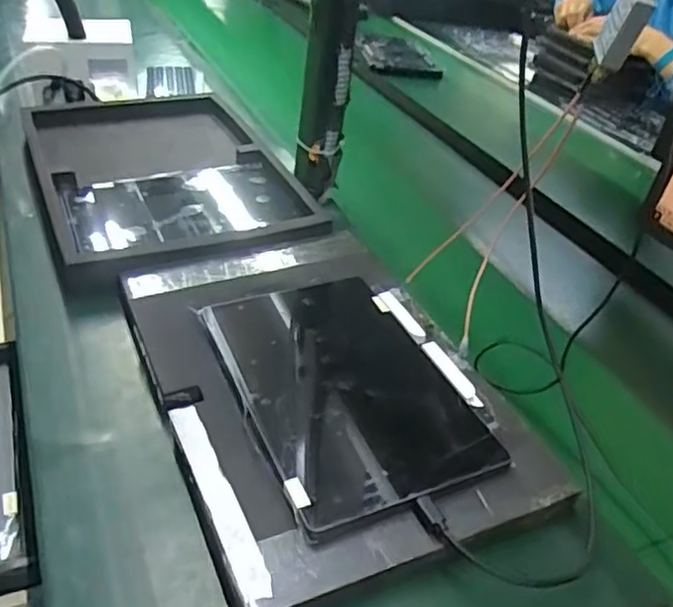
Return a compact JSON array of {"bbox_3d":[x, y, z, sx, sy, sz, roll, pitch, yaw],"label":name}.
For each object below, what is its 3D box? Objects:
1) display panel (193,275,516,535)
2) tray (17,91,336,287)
[{"bbox_3d":[0.004,0.060,0.548,0.166,0.017,0.252,-11,38,-25],"label":"display panel"},{"bbox_3d":[-0.230,-0.171,0.860,0.305,0.043,0.449,-12,41,-25],"label":"tray"}]

